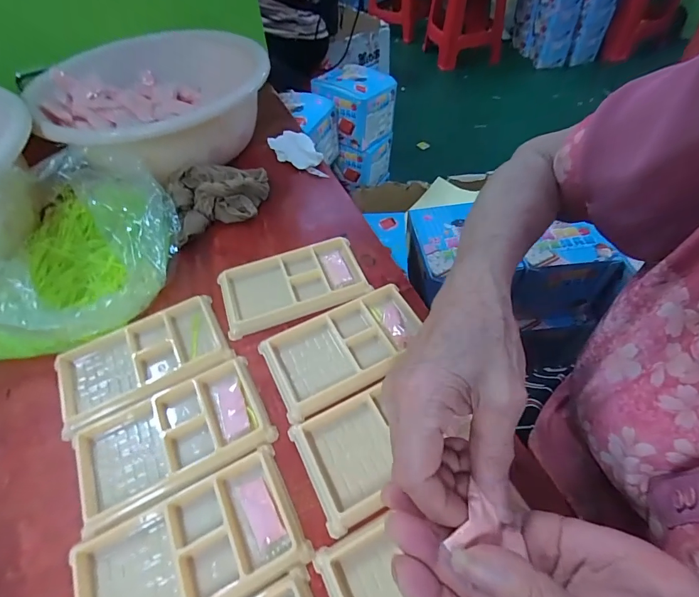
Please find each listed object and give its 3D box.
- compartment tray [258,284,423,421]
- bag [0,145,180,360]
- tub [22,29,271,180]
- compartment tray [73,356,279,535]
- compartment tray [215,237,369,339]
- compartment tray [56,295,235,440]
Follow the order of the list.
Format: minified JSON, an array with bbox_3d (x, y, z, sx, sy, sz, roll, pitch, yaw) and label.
[{"bbox_3d":[-0.001,0.041,0.331,0.133,0.012,0.072,-23,54,-15],"label":"compartment tray"},{"bbox_3d":[-0.267,-0.048,0.366,0.171,0.079,0.214,6,52,7],"label":"bag"},{"bbox_3d":[-0.247,-0.258,0.515,0.279,0.090,0.289,-1,52,2],"label":"tub"},{"bbox_3d":[-0.131,0.101,0.291,0.132,0.010,0.076,-25,55,-16],"label":"compartment tray"},{"bbox_3d":[-0.054,-0.015,0.377,0.135,0.014,0.075,-18,53,-11],"label":"compartment tray"},{"bbox_3d":[-0.176,0.052,0.332,0.134,0.013,0.080,-25,55,-16],"label":"compartment tray"}]

